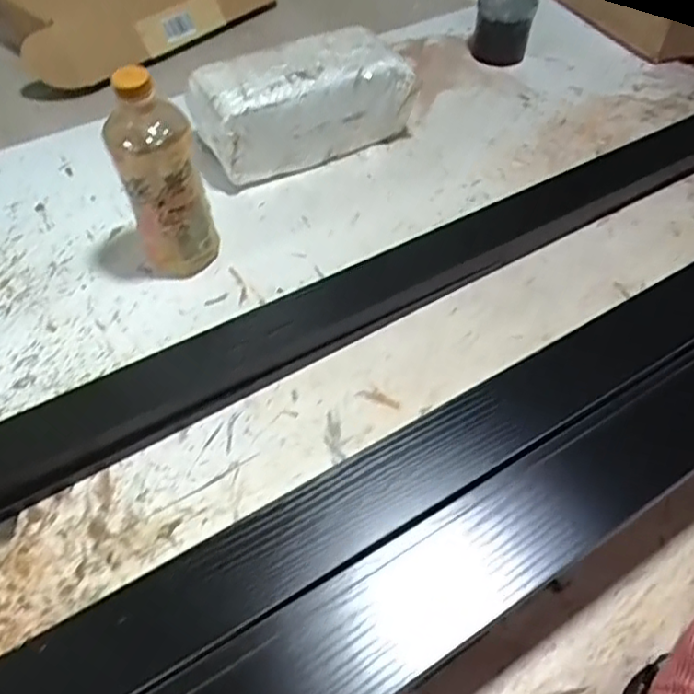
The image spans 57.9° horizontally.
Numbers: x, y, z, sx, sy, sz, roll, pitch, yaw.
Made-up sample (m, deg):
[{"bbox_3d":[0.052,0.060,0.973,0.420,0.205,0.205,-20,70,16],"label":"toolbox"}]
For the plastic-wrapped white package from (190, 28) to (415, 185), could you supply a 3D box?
[{"bbox_3d":[-0.050,-0.279,0.731,0.242,0.110,0.111,-24,56,-18],"label":"plastic-wrapped white package"}]

